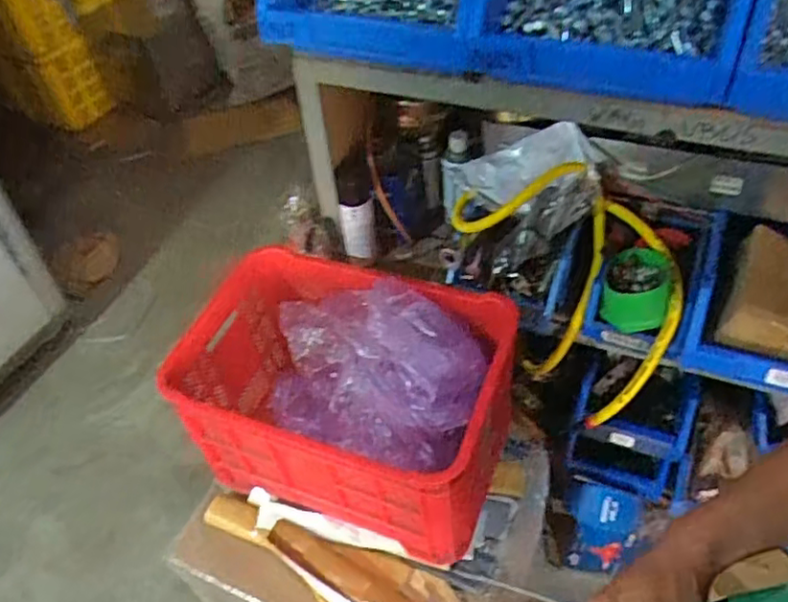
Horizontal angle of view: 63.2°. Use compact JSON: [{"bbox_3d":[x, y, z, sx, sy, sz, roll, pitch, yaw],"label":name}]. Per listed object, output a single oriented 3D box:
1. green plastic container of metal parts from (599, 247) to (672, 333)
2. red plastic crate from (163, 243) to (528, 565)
[{"bbox_3d":[0.394,-0.023,1.044,0.100,0.082,0.119,11,50,15],"label":"green plastic container of metal parts"},{"bbox_3d":[-0.093,0.163,1.158,0.553,0.294,0.361,13,50,17],"label":"red plastic crate"}]

